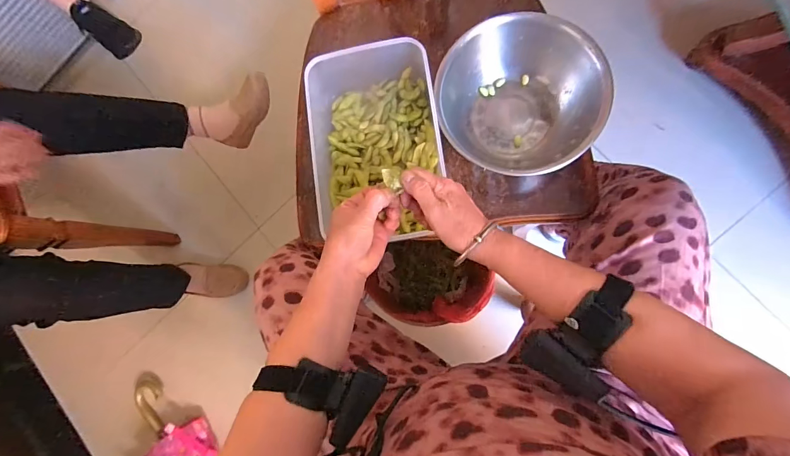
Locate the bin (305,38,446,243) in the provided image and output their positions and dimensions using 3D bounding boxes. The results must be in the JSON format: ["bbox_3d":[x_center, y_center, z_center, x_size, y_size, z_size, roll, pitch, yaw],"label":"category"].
[{"bbox_3d":[-0.021,-0.111,0.509,0.166,0.089,0.263,-10,84,8],"label":"bin"}]

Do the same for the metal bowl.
[{"bbox_3d":[0.161,-0.165,0.498,0.191,0.096,0.205,-1,85,9],"label":"metal bowl"}]

